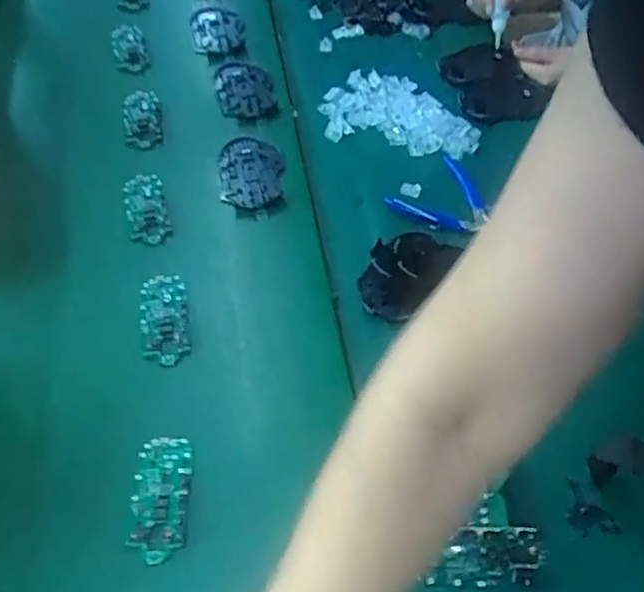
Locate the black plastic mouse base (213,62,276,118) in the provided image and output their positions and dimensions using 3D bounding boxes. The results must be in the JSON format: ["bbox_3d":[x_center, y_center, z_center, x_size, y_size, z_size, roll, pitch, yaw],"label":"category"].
[{"bbox_3d":[-0.097,-0.262,0.822,0.071,0.014,0.106,-12,54,-8],"label":"black plastic mouse base"}]

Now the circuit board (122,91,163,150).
[{"bbox_3d":[-0.222,-0.216,0.797,0.045,0.016,0.101,-10,54,-7],"label":"circuit board"}]

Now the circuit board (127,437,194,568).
[{"bbox_3d":[-0.129,0.160,0.520,0.046,0.017,0.098,-4,54,-2],"label":"circuit board"}]

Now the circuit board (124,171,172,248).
[{"bbox_3d":[-0.192,-0.097,0.707,0.043,0.008,0.106,-14,55,-10],"label":"circuit board"}]

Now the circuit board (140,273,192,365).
[{"bbox_3d":[-0.152,0.017,0.622,0.046,0.008,0.102,-12,54,-8],"label":"circuit board"}]

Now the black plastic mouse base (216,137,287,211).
[{"bbox_3d":[-0.081,-0.143,0.736,0.072,0.011,0.108,-6,54,-3],"label":"black plastic mouse base"}]

